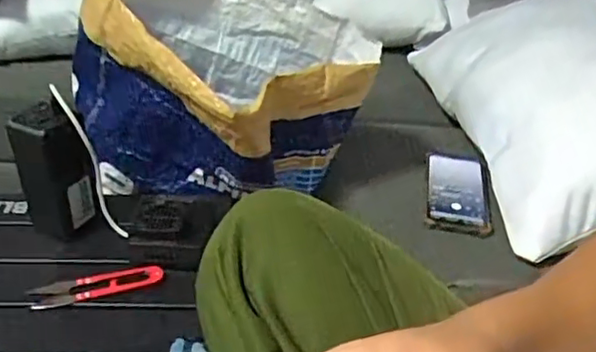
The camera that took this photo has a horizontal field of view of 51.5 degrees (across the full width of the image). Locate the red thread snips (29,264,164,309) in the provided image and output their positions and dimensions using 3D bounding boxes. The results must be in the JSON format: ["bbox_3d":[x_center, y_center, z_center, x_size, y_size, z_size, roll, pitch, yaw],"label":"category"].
[{"bbox_3d":[-0.187,0.103,0.579,0.118,0.016,0.026,-5,35,-14],"label":"red thread snips"}]

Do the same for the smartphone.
[{"bbox_3d":[0.203,0.018,0.791,0.076,0.015,0.160,7,34,8],"label":"smartphone"}]

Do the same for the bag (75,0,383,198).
[{"bbox_3d":[-0.082,-0.104,0.740,0.279,0.228,0.283,27,40,31],"label":"bag"}]

